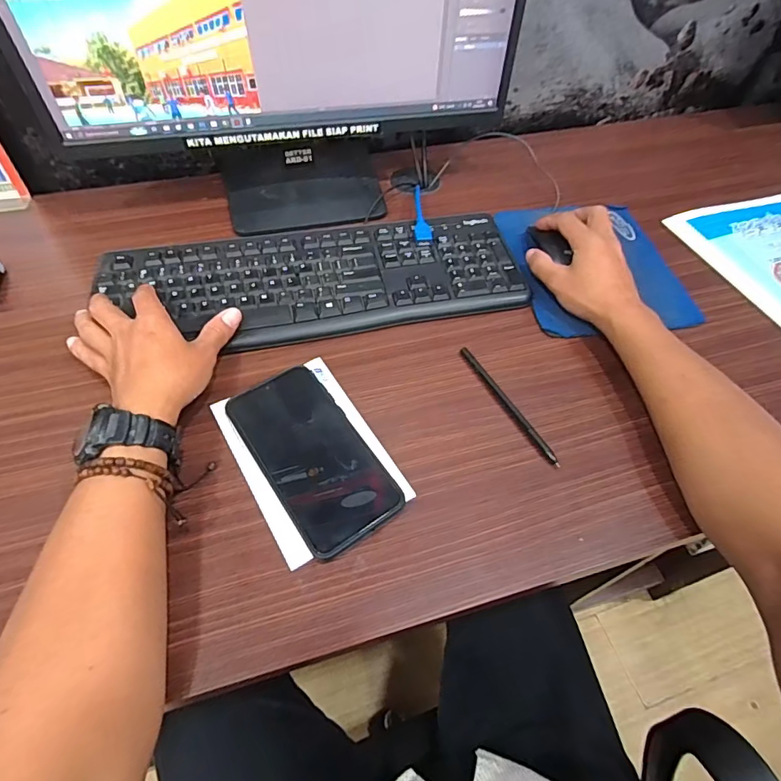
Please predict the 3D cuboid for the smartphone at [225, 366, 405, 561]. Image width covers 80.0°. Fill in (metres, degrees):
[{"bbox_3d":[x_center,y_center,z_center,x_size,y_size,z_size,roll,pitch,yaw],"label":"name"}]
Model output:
[{"bbox_3d":[-0.064,0.050,0.376,0.079,0.015,0.160,-30,63,-21],"label":"smartphone"}]

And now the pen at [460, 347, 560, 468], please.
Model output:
[{"bbox_3d":[0.104,0.010,0.415,0.009,0.009,0.138,-25,61,-18],"label":"pen"}]

